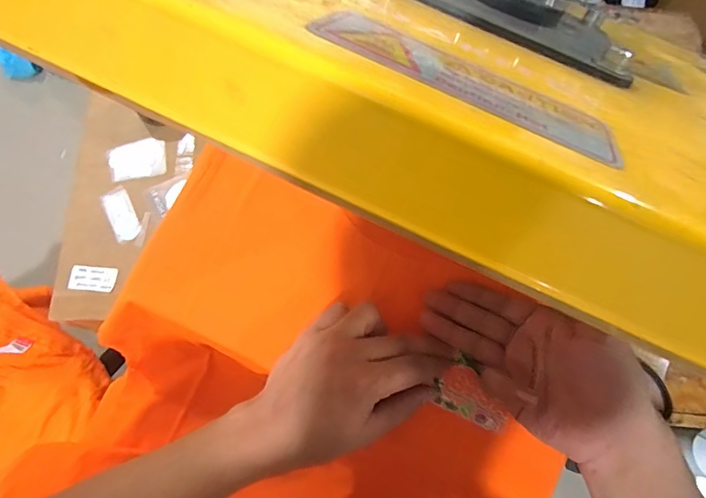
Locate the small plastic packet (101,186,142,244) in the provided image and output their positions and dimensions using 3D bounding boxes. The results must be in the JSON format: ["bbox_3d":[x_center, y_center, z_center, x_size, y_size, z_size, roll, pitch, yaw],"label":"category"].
[{"bbox_3d":[-0.336,-0.049,0.638,0.038,0.007,0.074,-22,98,-13],"label":"small plastic packet"}]

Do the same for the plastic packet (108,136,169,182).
[{"bbox_3d":[-0.325,-0.134,0.668,0.084,0.012,0.059,-19,75,-7],"label":"plastic packet"}]

